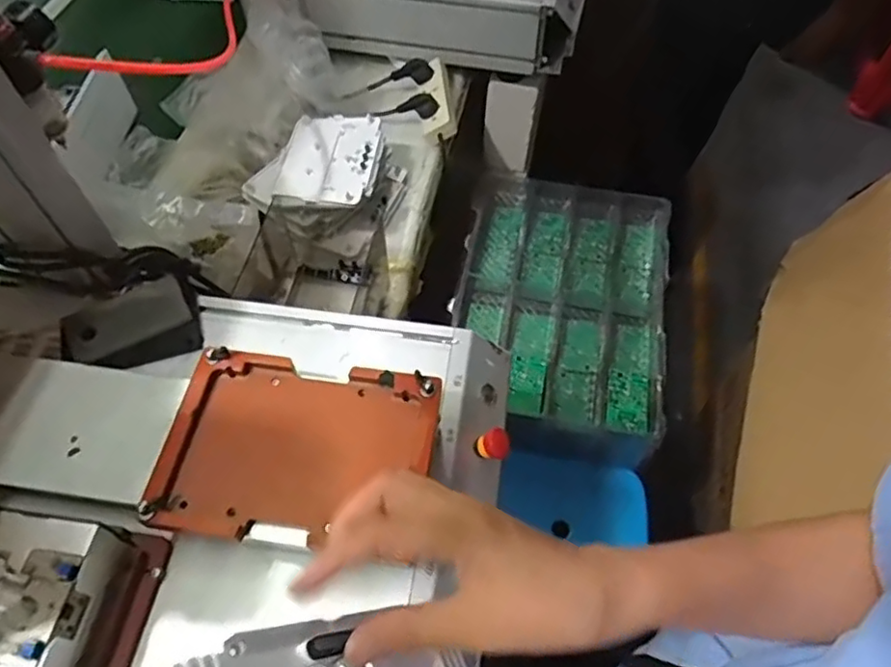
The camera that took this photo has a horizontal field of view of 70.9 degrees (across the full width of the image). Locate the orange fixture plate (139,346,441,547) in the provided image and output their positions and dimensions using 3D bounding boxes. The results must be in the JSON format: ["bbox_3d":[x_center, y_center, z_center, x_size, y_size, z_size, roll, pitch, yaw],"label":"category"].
[{"bbox_3d":[-0.122,0.095,0.531,0.215,0.029,0.154,6,58,4],"label":"orange fixture plate"}]

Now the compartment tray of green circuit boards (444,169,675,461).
[{"bbox_3d":[0.200,-0.068,1.086,0.350,0.058,0.482,11,58,6],"label":"compartment tray of green circuit boards"}]

